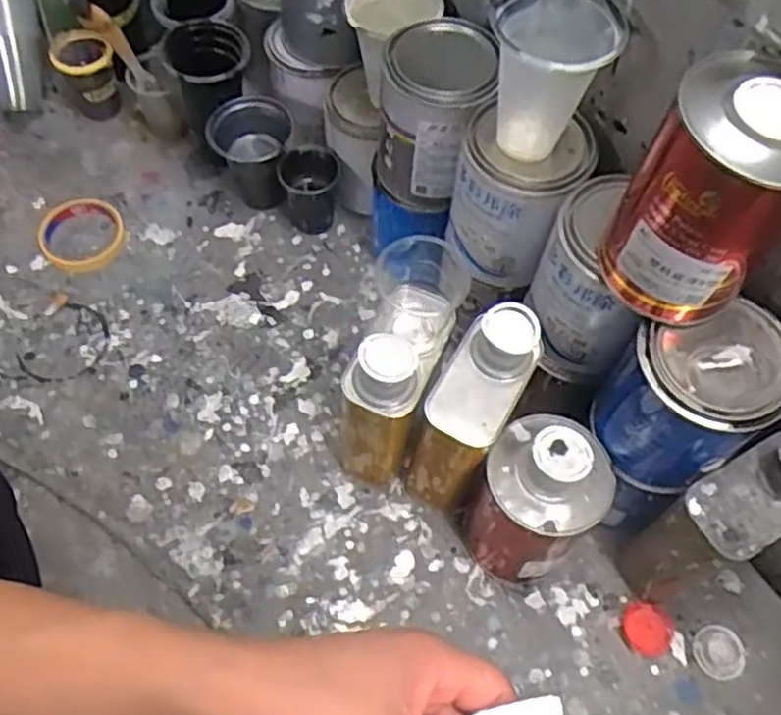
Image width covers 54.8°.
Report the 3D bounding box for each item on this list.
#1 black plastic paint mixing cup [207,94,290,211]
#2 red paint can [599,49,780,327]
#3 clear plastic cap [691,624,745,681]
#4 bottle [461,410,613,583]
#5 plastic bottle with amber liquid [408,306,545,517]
[{"bbox_3d":[-0.154,-0.224,0.839,0.088,0.101,0.082,-3,61,-5],"label":"black plastic paint mixing cup"},{"bbox_3d":[0.199,-0.096,0.471,0.099,0.155,0.098,36,65,15],"label":"red paint can"},{"bbox_3d":[0.289,0.258,0.661,0.042,0.008,0.044,1,61,-3],"label":"clear plastic cap"},{"bbox_3d":[0.121,0.118,0.636,0.092,0.183,0.092,1,61,-3],"label":"bottle"},{"bbox_3d":[0.067,0.052,0.651,0.061,0.212,0.100,28,63,12],"label":"plastic bottle with amber liquid"}]

